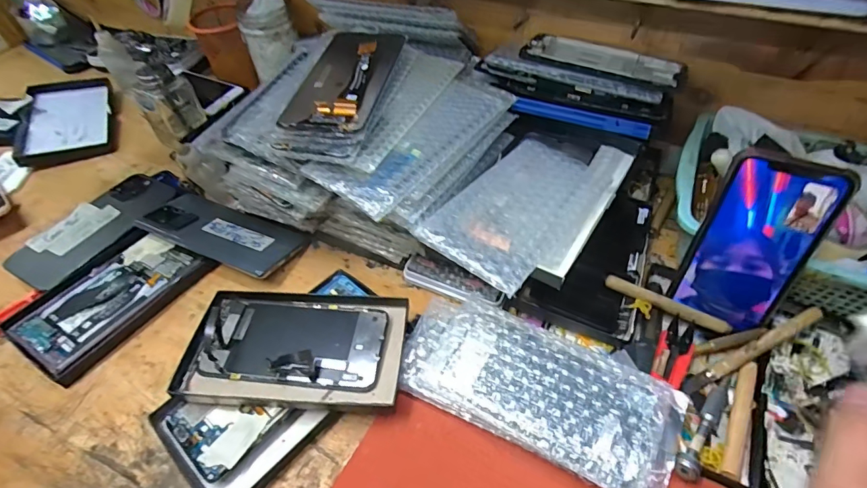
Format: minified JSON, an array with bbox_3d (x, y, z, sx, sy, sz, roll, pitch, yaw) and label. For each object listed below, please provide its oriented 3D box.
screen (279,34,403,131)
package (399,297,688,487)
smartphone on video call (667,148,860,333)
[{"bbox_3d":[-0.074,-0.140,0.367,0.069,0.013,0.132,7,54,6],"label":"screen"},{"bbox_3d":[0.071,0.107,0.329,0.200,0.031,0.087,23,54,20],"label":"package"},{"bbox_3d":[0.248,0.000,0.341,0.073,0.141,0.006,20,34,20],"label":"smartphone on video call"}]

